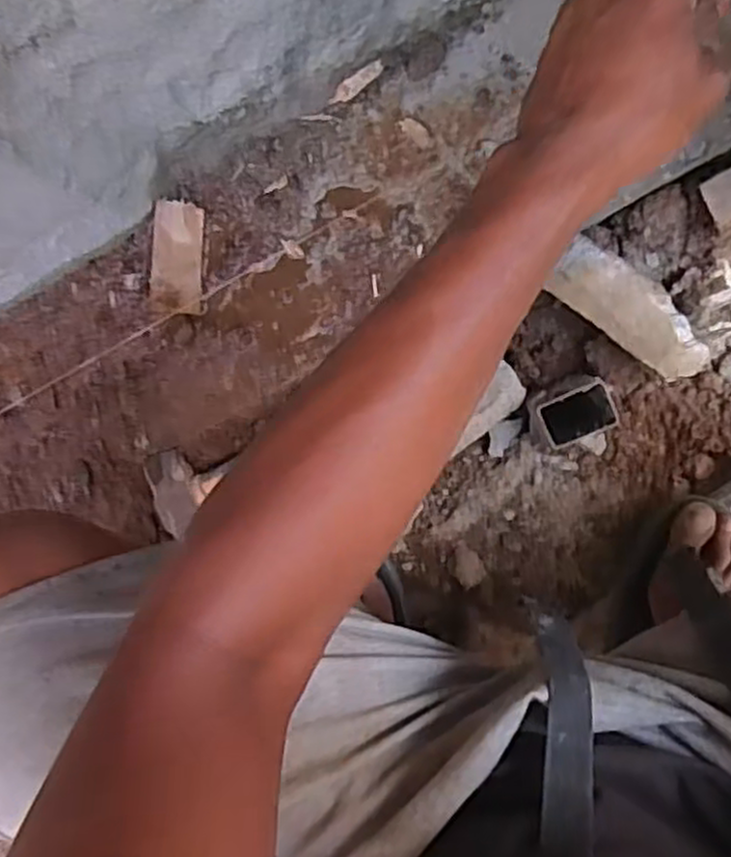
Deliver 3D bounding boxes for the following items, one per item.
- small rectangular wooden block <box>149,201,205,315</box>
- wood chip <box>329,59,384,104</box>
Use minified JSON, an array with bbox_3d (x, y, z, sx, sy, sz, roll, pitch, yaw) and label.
[{"bbox_3d":[-0.165,-0.149,0.664,0.043,0.009,0.092,2,106,-9],"label":"small rectangular wooden block"},{"bbox_3d":[-0.008,-0.287,0.631,0.051,0.005,0.014,-35,114,14],"label":"wood chip"}]

